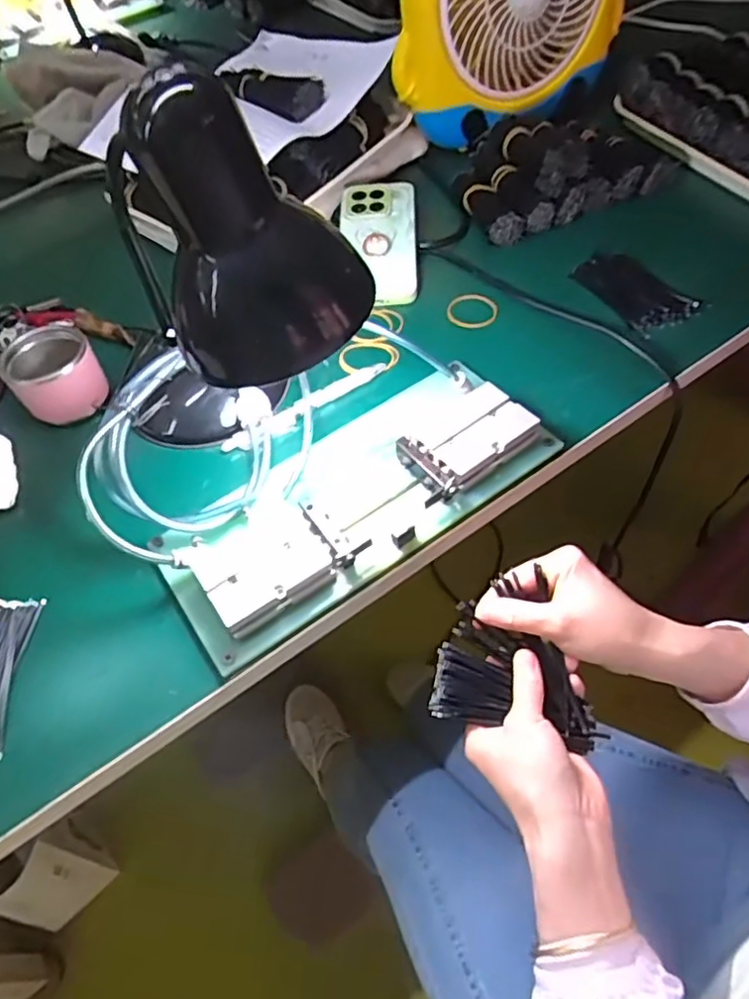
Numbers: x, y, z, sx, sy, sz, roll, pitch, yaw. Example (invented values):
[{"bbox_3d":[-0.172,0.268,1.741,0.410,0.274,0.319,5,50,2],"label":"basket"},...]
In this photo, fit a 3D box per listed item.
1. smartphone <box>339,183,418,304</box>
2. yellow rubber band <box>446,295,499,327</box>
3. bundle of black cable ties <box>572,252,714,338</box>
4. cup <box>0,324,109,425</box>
[{"bbox_3d":[0.003,-0.249,0.613,0.074,0.013,0.156,-3,63,6],"label":"smartphone"},{"bbox_3d":[0.089,-0.171,0.573,0.045,0.004,0.045,-2,55,3],"label":"yellow rubber band"},{"bbox_3d":[0.228,-0.188,0.566,0.060,0.018,0.112,-26,56,-11],"label":"bundle of black cable ties"},{"bbox_3d":[-0.262,-0.104,0.524,0.070,0.048,0.062,-37,59,-18],"label":"cup"}]

